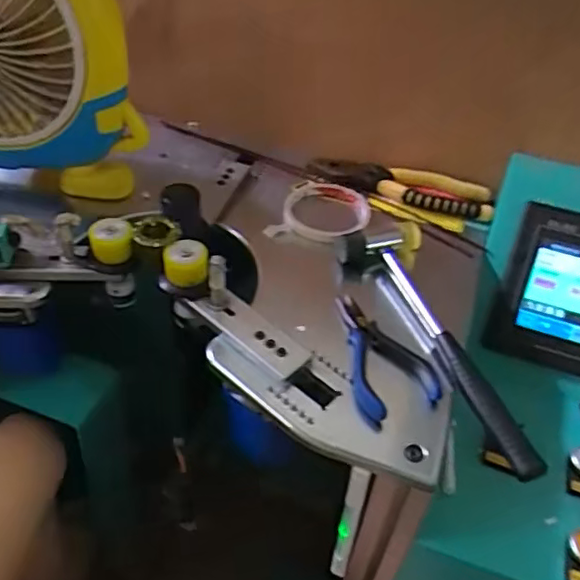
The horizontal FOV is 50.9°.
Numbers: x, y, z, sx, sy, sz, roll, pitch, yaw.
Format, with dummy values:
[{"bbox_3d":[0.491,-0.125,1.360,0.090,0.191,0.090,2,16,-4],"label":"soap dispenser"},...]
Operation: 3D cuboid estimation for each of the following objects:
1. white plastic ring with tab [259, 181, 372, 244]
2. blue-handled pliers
[{"bbox_3d":[0.033,-0.080,0.624,0.095,0.015,0.092,3,45,-3],"label":"white plastic ring with tab"},{"bbox_3d":[0.074,0.049,0.498,0.061,0.020,0.126,-6,46,-11],"label":"blue-handled pliers"}]

